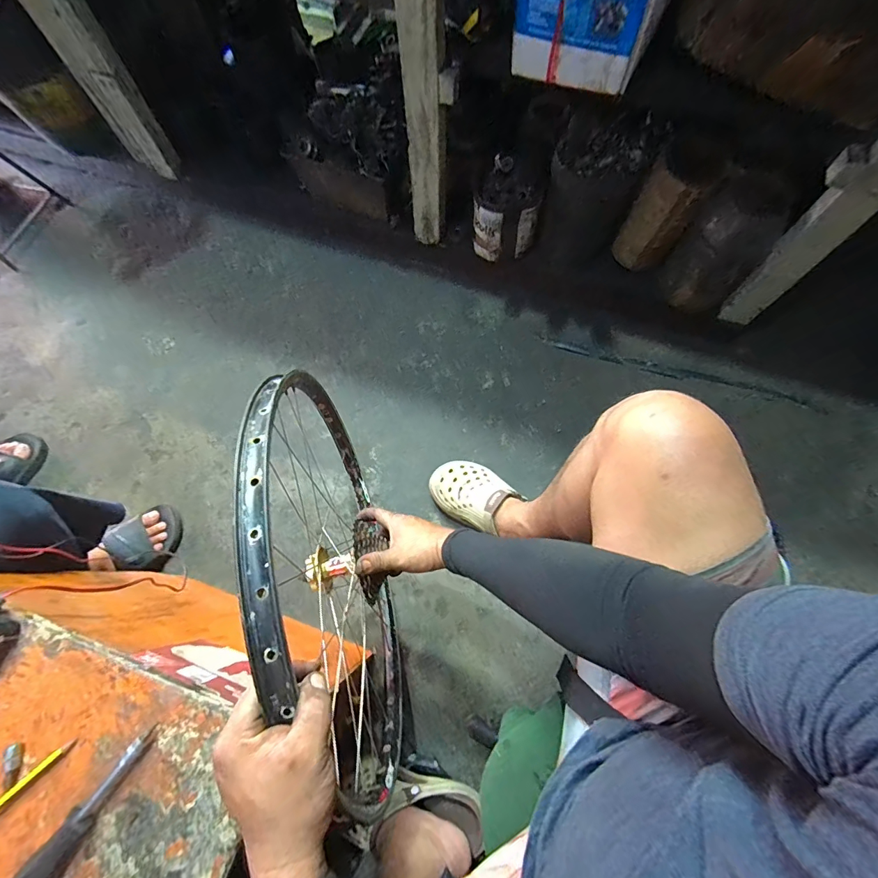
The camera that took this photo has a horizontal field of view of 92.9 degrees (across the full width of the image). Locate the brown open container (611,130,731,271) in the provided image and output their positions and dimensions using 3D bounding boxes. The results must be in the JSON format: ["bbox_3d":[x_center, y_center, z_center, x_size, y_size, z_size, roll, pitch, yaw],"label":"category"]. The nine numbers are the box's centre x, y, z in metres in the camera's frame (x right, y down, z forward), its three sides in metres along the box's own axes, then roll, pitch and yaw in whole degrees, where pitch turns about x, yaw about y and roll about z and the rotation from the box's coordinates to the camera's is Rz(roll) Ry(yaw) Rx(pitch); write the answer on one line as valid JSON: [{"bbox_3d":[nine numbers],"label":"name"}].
[{"bbox_3d":[0.475,-0.482,0.867,0.118,0.223,0.147,32,75,11],"label":"brown open container"}]

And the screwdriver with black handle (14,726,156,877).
[{"bbox_3d":[-0.307,0.328,0.352,0.023,0.020,0.164,34,76,11],"label":"screwdriver with black handle"}]

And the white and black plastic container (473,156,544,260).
[{"bbox_3d":[0.148,-0.500,0.923,0.136,0.173,0.109,13,73,5],"label":"white and black plastic container"}]

